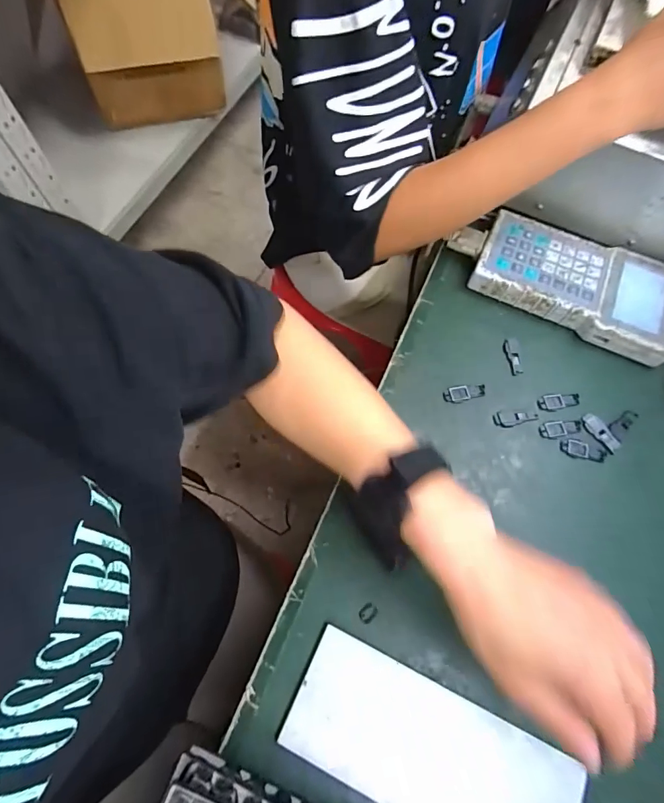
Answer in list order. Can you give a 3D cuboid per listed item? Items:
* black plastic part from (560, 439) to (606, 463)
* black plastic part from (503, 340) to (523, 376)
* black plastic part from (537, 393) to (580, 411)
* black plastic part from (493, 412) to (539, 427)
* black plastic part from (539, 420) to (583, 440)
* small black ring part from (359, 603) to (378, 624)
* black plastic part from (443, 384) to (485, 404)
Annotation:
[{"bbox_3d":[0.231,0.045,0.388,0.039,0.004,0.016,18,68,5],"label":"black plastic part"},{"bbox_3d":[0.180,-0.044,0.421,0.012,0.004,0.037,-10,69,-7],"label":"black plastic part"},{"bbox_3d":[0.218,0.000,0.405,0.042,0.004,0.016,-10,69,-7],"label":"black plastic part"},{"bbox_3d":[0.173,0.016,0.397,0.041,0.004,0.015,0,68,-3],"label":"black plastic part"},{"bbox_3d":[0.215,0.026,0.395,0.041,0.004,0.017,-9,69,-6],"label":"black plastic part"},{"bbox_3d":[0.028,0.164,0.327,0.011,0.004,0.015,41,72,13],"label":"small black ring part"},{"bbox_3d":[0.127,-0.009,0.404,0.041,0.004,0.015,-12,69,-8],"label":"black plastic part"}]

